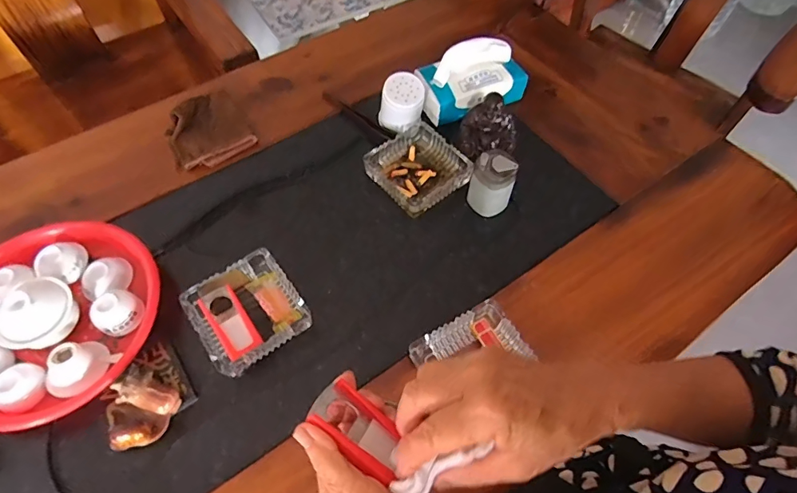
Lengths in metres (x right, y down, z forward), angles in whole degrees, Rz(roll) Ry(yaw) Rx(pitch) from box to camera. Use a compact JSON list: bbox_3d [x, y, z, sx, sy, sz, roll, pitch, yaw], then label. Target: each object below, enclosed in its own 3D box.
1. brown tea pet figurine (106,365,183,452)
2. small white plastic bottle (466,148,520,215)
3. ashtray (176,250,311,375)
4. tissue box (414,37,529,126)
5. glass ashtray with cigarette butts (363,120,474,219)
[{"bbox_3d":[-0.289,0.180,0.497,0.070,0.047,0.078,32,65,16],"label":"brown tea pet figurine"},{"bbox_3d":[0.130,-0.087,0.632,0.060,0.085,0.057,20,62,10],"label":"small white plastic bottle"},{"bbox_3d":[-0.186,0.079,0.562,0.125,0.035,0.123,-33,66,-18],"label":"ashtray"},{"bbox_3d":[0.118,-0.266,0.728,0.160,0.102,0.091,-19,63,-12],"label":"tissue box"},{"bbox_3d":[0.029,-0.117,0.677,0.119,0.035,0.127,-34,67,-19],"label":"glass ashtray with cigarette butts"}]

